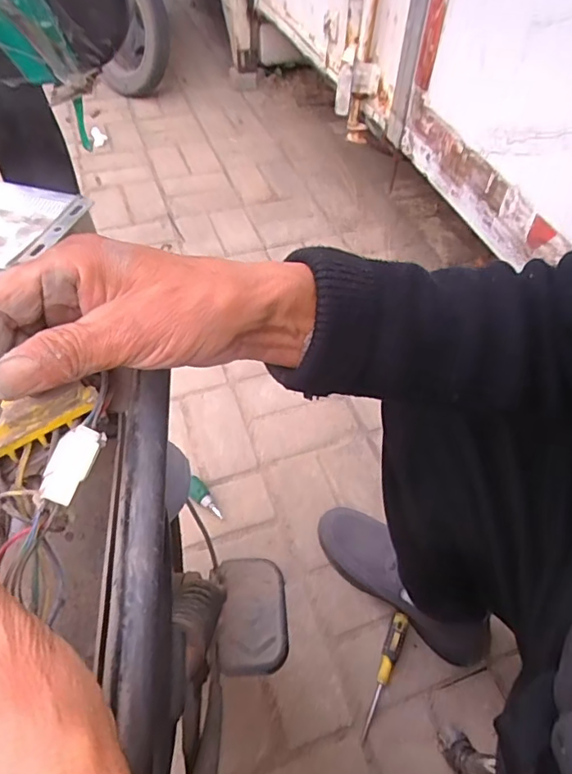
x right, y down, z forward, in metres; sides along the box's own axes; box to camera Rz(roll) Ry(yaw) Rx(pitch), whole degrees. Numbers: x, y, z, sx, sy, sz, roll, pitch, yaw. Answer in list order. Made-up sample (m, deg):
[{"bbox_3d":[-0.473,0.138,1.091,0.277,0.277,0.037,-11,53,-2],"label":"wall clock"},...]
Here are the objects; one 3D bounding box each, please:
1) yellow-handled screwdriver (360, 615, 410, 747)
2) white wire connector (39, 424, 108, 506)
[{"bbox_3d":[0.134,0.391,0.688,0.022,0.022,0.161,20,68,14],"label":"yellow-handled screwdriver"},{"bbox_3d":[-0.095,0.033,0.221,0.016,0.010,0.035,15,54,10],"label":"white wire connector"}]

